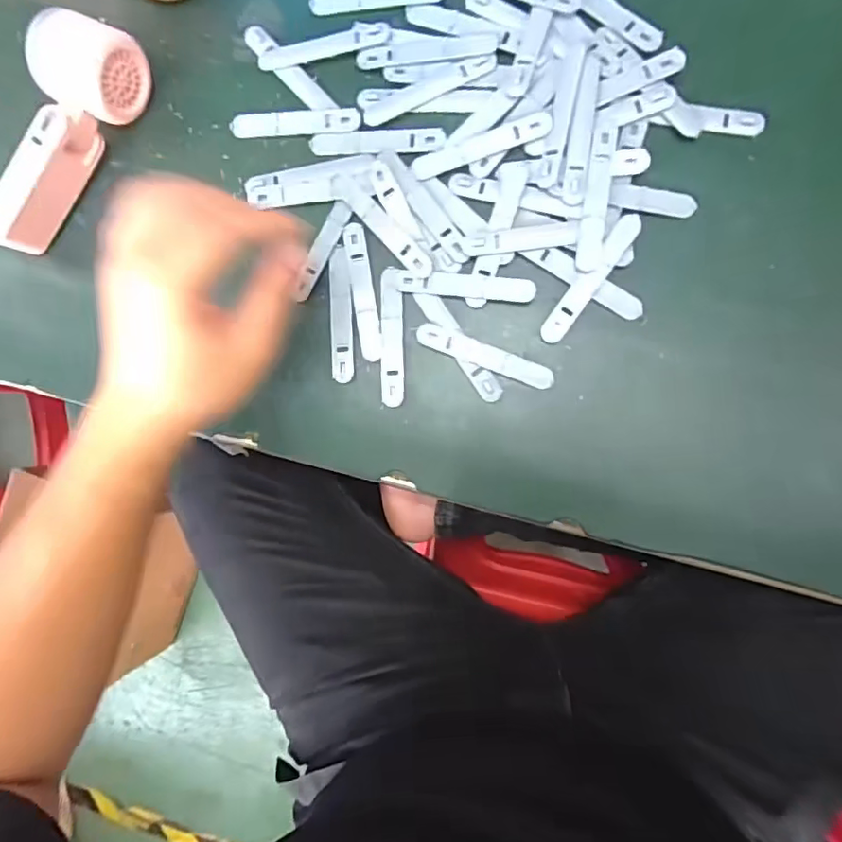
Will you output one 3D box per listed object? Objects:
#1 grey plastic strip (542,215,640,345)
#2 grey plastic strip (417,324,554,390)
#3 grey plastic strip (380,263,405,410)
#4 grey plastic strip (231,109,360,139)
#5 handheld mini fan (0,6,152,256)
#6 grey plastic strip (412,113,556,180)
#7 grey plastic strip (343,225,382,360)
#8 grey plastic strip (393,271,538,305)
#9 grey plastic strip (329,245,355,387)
[{"bbox_3d":[0.111,-0.093,0.357,0.016,0.007,0.093,37,93,6],"label":"grey plastic strip"},{"bbox_3d":[0.043,-0.044,0.368,0.094,0.004,0.016,21,92,7],"label":"grey plastic strip"},{"bbox_3d":[-0.020,-0.058,0.376,0.016,0.004,0.094,-1,89,7],"label":"grey plastic strip"},{"bbox_3d":[-0.089,-0.212,0.387,0.093,0.004,0.017,2,89,7],"label":"grey plastic strip"},{"bbox_3d":[-0.250,-0.195,0.385,0.060,0.055,0.162,19,91,7],"label":"handheld mini fan"},{"bbox_3d":[0.040,-0.184,0.365,0.093,0.006,0.017,-16,87,6],"label":"grey plastic strip"},{"bbox_3d":[-0.040,-0.090,0.380,0.015,0.004,0.095,-9,88,7],"label":"grey plastic strip"},{"bbox_3d":[0.029,-0.091,0.368,0.092,0.004,0.016,6,90,7],"label":"grey plastic strip"},{"bbox_3d":[-0.056,-0.075,0.381,0.016,0.004,0.094,-2,89,7],"label":"grey plastic strip"}]

